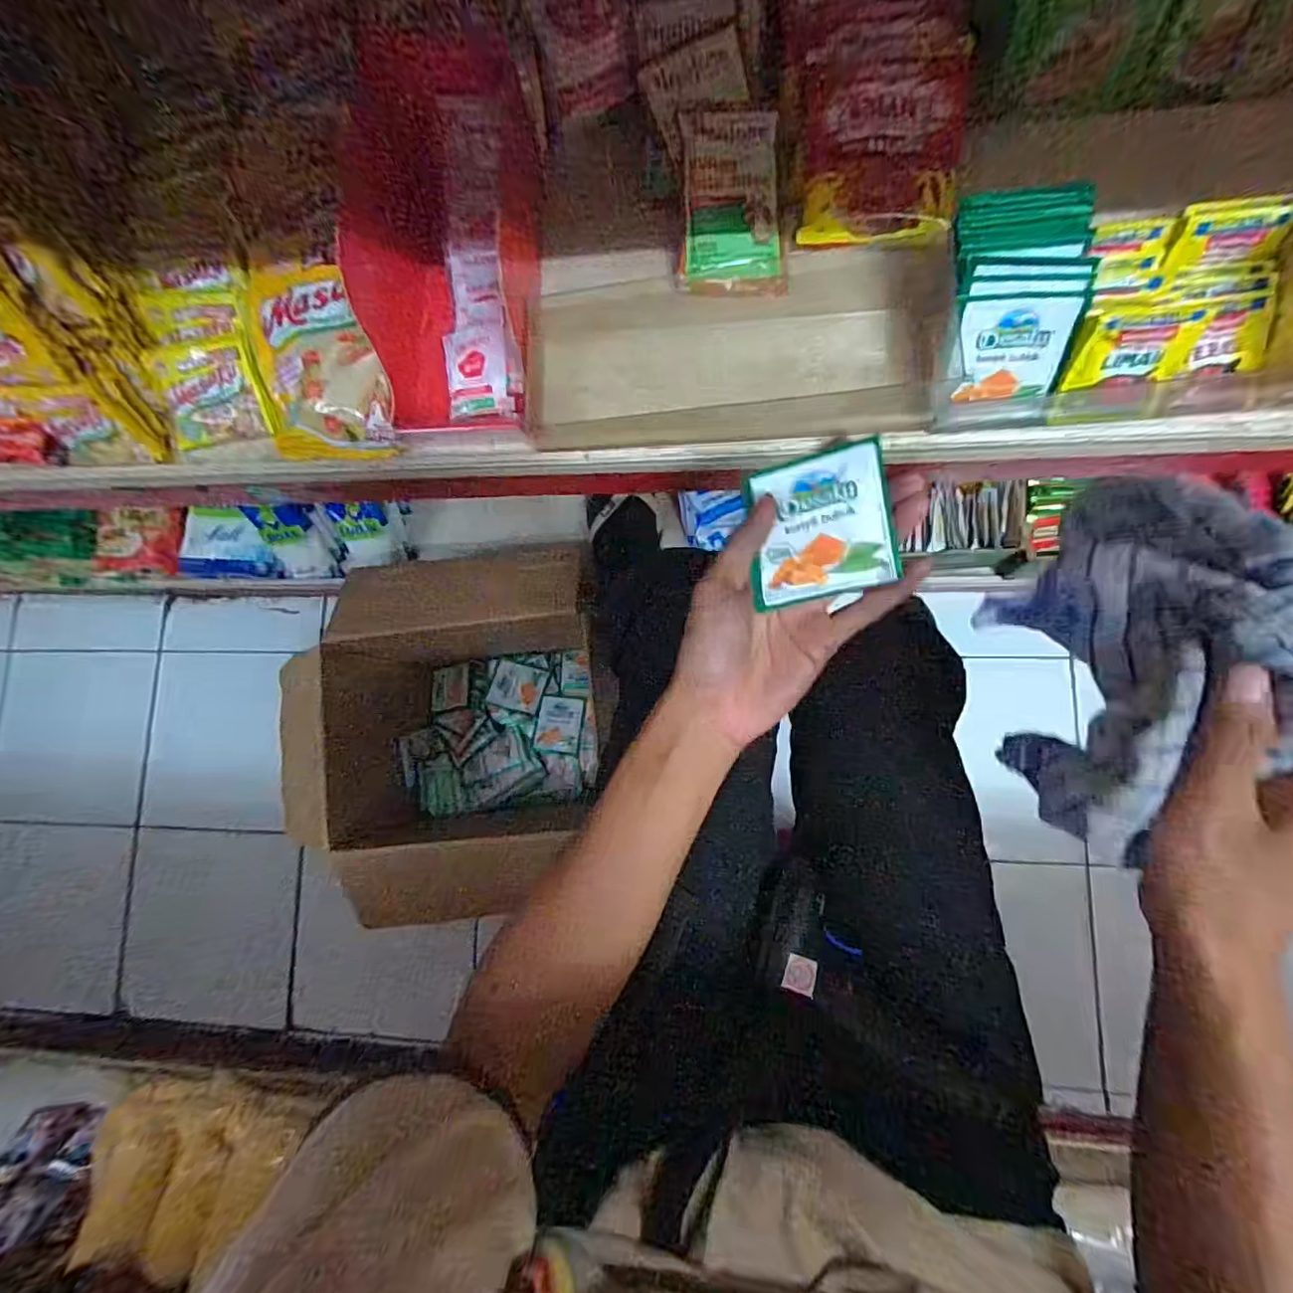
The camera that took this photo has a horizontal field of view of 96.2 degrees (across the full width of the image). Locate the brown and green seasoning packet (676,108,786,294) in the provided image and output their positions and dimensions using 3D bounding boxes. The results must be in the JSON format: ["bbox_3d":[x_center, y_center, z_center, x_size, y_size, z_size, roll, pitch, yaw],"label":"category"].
[{"bbox_3d":[0.065,-0.346,0.455,0.079,0.009,0.127,-5,103,-2],"label":"brown and green seasoning packet"}]

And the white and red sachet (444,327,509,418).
[{"bbox_3d":[-0.136,-0.219,0.464,0.053,0.009,0.068,-2,90,12],"label":"white and red sachet"}]

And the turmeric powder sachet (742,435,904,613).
[{"bbox_3d":[0.095,-0.069,0.321,0.073,0.007,0.082,-10,75,27],"label":"turmeric powder sachet"}]

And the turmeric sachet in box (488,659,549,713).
[{"bbox_3d":[-0.197,0.062,0.893,0.082,0.005,0.069,15,85,8],"label":"turmeric sachet in box"}]

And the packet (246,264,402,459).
[{"bbox_3d":[-0.262,-0.231,0.471,0.119,0.019,0.149,1,100,11],"label":"packet"}]

